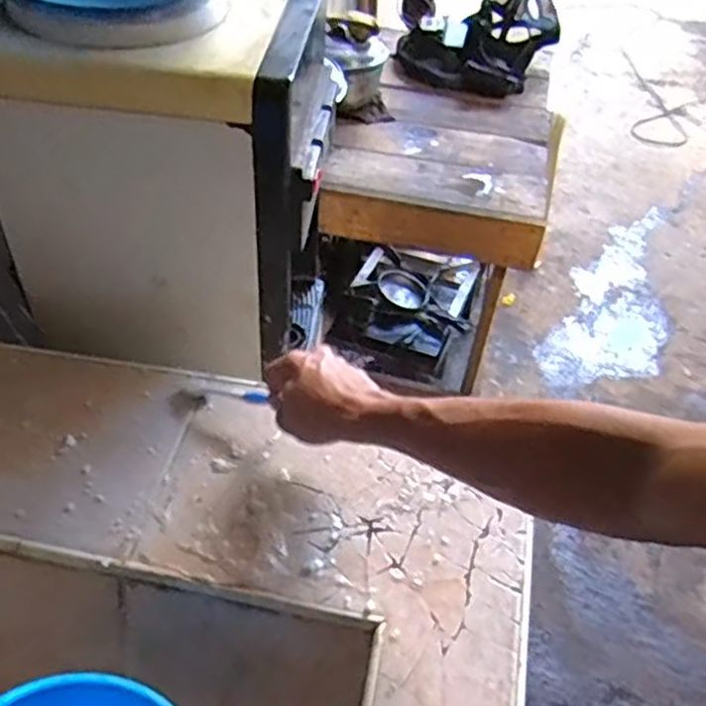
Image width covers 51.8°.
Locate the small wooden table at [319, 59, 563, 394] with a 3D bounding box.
[{"bbox_3d":[0.143,-0.220,1.563,0.397,0.599,0.587,9,48,8],"label":"small wooden table"}]

